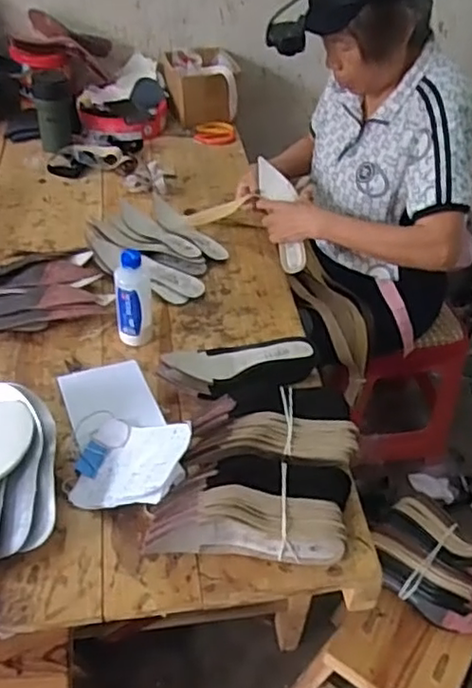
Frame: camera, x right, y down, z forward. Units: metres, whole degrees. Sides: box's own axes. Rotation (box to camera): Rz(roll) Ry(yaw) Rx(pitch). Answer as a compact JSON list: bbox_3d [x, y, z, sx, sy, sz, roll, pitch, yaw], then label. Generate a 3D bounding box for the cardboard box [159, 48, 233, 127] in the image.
[{"bbox_3d":[-0.101,-0.695,1.690,0.167,0.166,0.171,-8,45,-12],"label":"cardboard box"}]

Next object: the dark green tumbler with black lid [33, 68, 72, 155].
[{"bbox_3d":[-0.436,-0.556,1.511,0.083,0.166,0.074,-7,45,-12],"label":"dark green tumbler with black lid"}]

